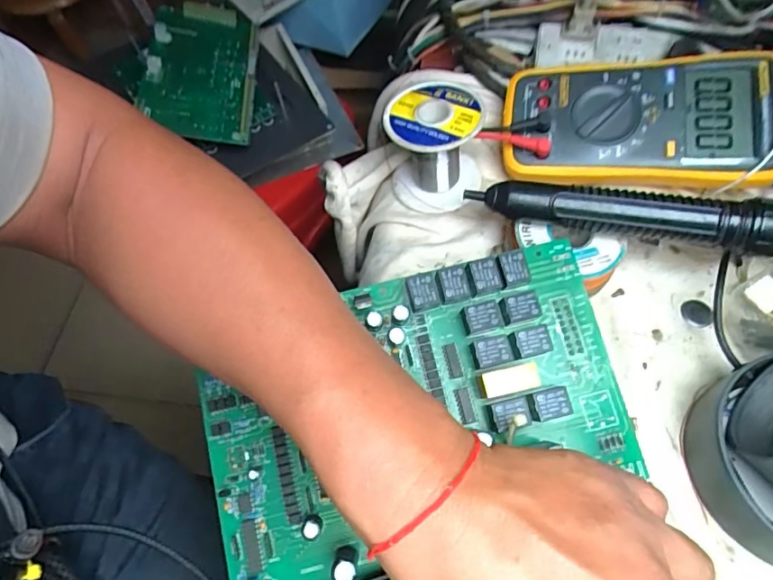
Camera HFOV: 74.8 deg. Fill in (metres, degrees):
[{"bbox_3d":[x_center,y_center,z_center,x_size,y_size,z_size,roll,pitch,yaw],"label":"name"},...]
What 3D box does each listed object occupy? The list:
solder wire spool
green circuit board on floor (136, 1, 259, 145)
[{"bbox_3d":[0.034,-0.099,0.354,0.063,0.069,0.058,-2,63,3],"label":"solder wire spool"},{"bbox_3d":[-0.216,-0.253,0.586,0.117,0.016,0.190,2,74,-7],"label":"green circuit board on floor"}]

